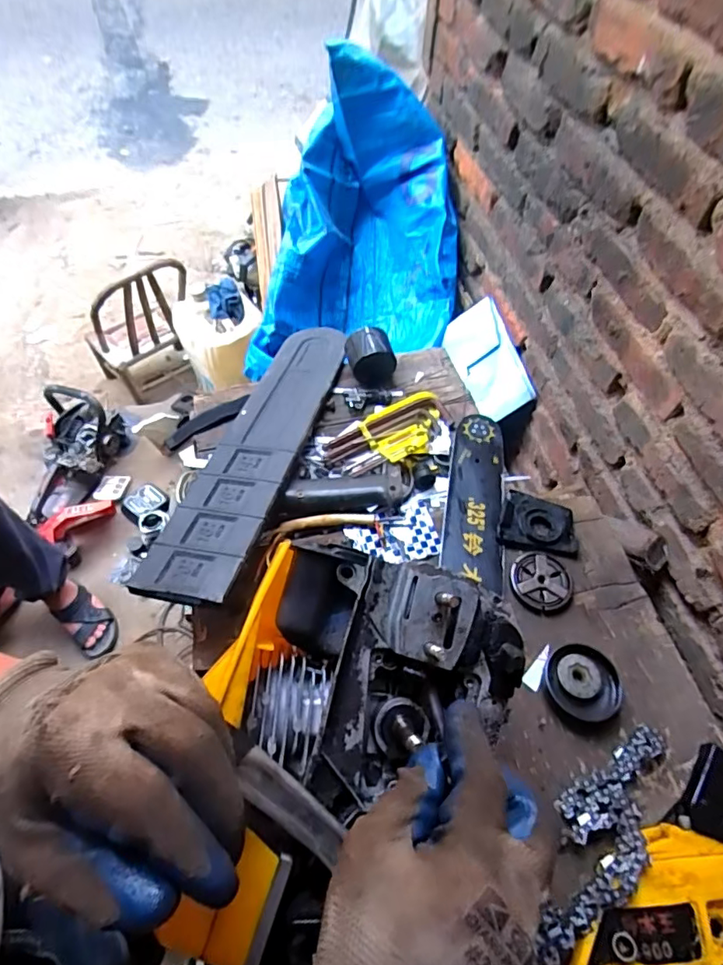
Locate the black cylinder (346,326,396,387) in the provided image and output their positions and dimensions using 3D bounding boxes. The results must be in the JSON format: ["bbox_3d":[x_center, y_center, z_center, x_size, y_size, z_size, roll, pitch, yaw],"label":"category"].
[{"bbox_3d":[0.012,-0.176,0.730,0.063,0.058,0.054,-9,57,-8],"label":"black cylinder"}]

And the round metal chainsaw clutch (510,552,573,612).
[{"bbox_3d":[0.196,0.106,0.571,0.063,0.009,0.062,1,57,-1],"label":"round metal chainsaw clutch"}]

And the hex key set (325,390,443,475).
[{"bbox_3d":[0.039,-0.062,0.674,0.167,0.024,0.083,-31,63,-20],"label":"hex key set"}]

